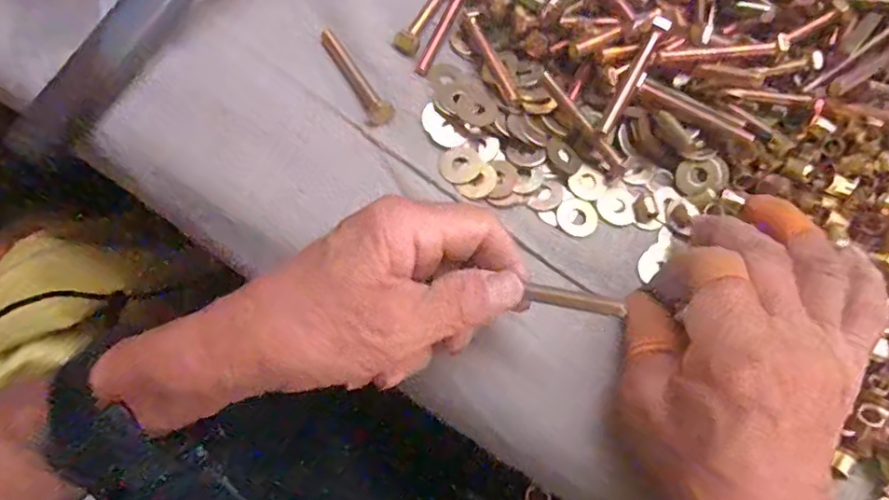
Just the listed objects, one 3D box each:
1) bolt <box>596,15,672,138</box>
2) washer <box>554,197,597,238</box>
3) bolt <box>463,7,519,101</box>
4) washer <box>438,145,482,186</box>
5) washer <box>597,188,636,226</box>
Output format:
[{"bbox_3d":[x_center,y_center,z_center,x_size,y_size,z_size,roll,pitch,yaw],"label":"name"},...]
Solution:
[{"bbox_3d":[0.093,-0.086,0.282,0.008,0.008,0.063,29,90,9],"label":"bolt"},{"bbox_3d":[0.067,-0.017,0.286,0.021,0.004,0.020,32,70,10],"label":"washer"},{"bbox_3d":[0.025,-0.104,0.304,0.009,0.007,0.060,-19,70,-10],"label":"bolt"},{"bbox_3d":[0.008,-0.044,0.290,0.020,0.004,0.021,1,68,-2],"label":"washer"},{"bbox_3d":[0.090,-0.023,0.292,0.020,0.004,0.020,1,68,-2],"label":"washer"}]

